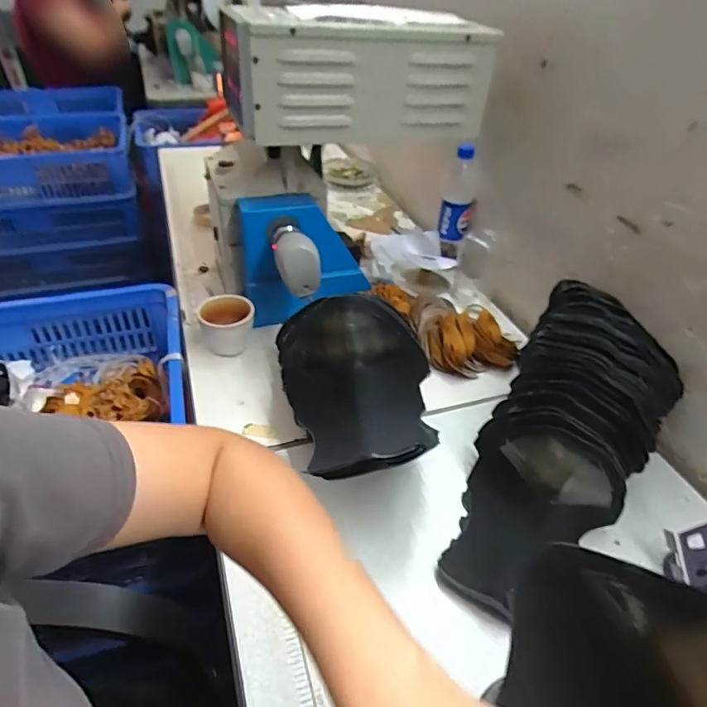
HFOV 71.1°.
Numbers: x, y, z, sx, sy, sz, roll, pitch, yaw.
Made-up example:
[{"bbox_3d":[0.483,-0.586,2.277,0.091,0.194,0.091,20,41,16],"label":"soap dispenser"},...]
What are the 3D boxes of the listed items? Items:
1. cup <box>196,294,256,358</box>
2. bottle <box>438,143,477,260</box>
[{"bbox_3d":[-0.192,-0.040,0.756,0.080,0.070,0.083,-12,42,-18],"label":"cup"},{"bbox_3d":[0.198,-0.284,0.944,0.063,0.216,0.068,10,40,9],"label":"bottle"}]

